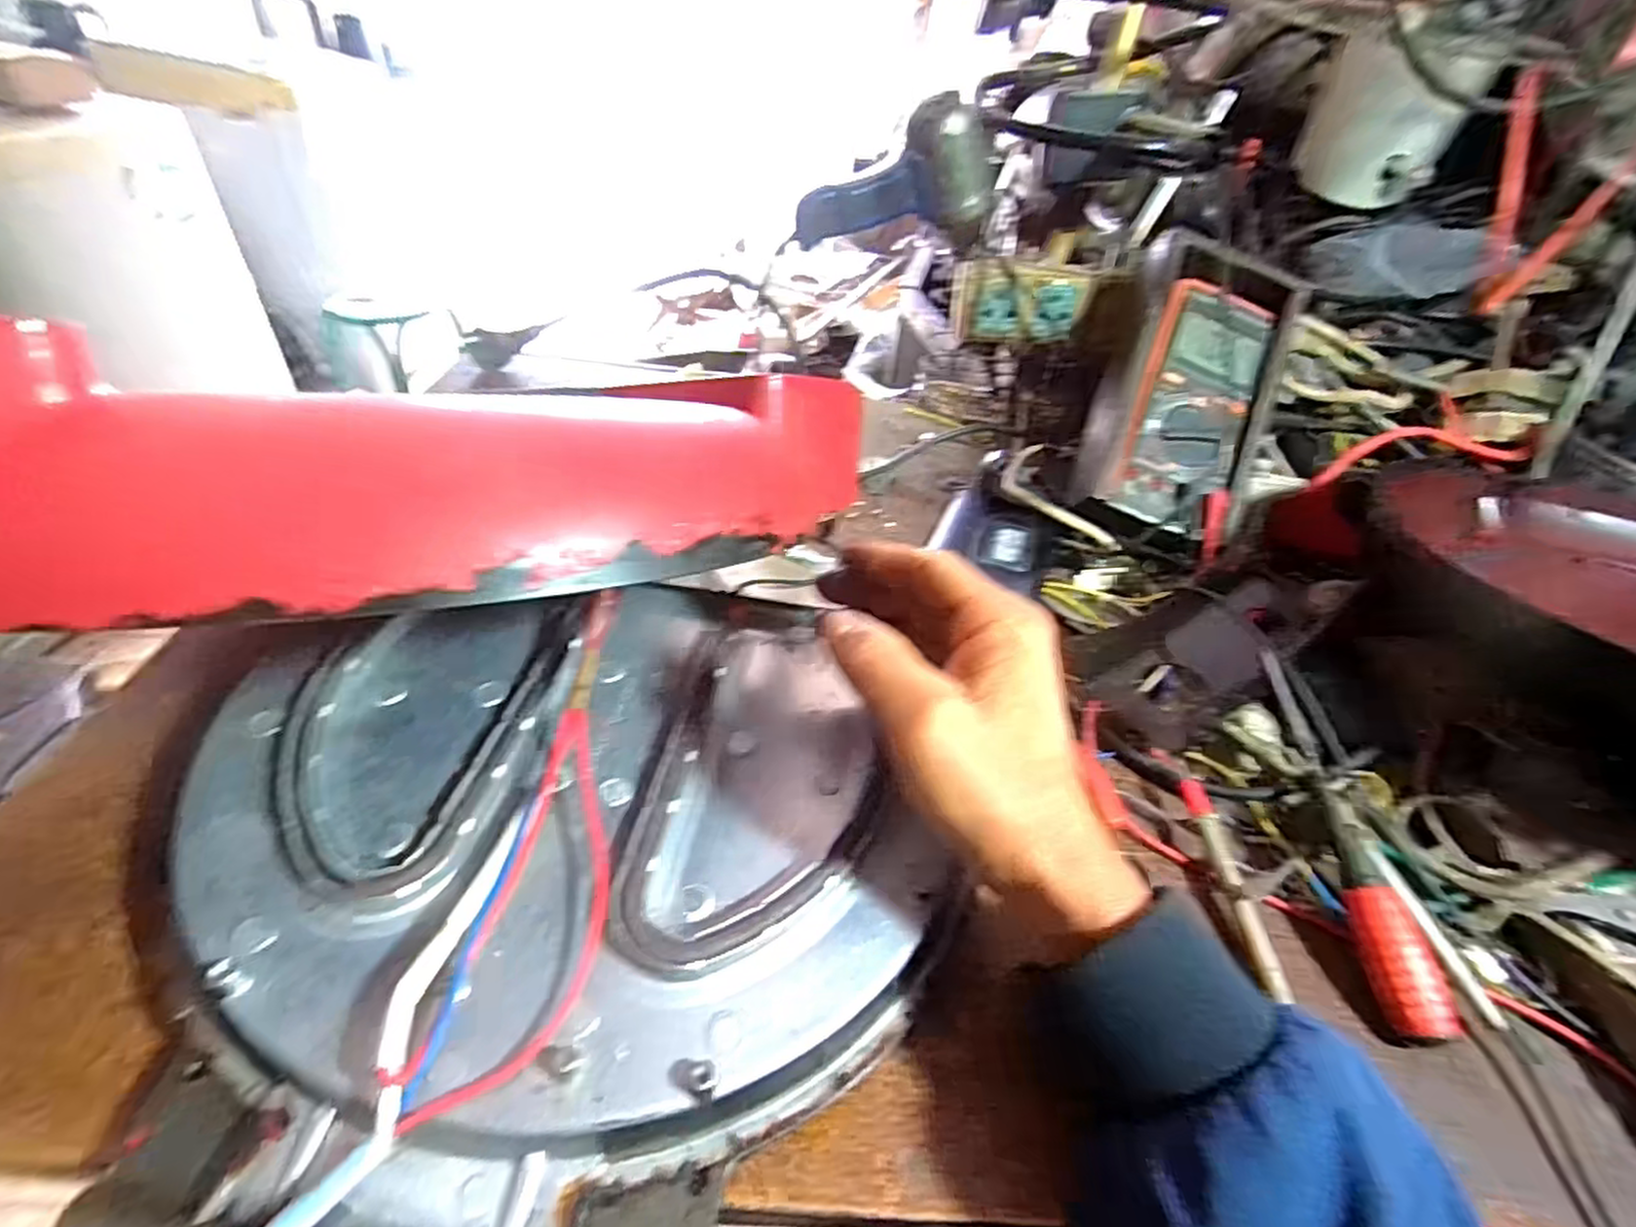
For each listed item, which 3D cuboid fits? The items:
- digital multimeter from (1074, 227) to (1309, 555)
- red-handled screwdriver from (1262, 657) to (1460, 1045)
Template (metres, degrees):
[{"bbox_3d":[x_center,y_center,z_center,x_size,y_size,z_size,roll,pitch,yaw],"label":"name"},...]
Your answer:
[{"bbox_3d":[0.255,-0.151,0.510,0.114,0.046,0.223,21,80,0],"label":"digital multimeter"},{"bbox_3d":[0.235,0.095,0.326,0.026,0.018,0.162,0,58,-6],"label":"red-handled screwdriver"}]

